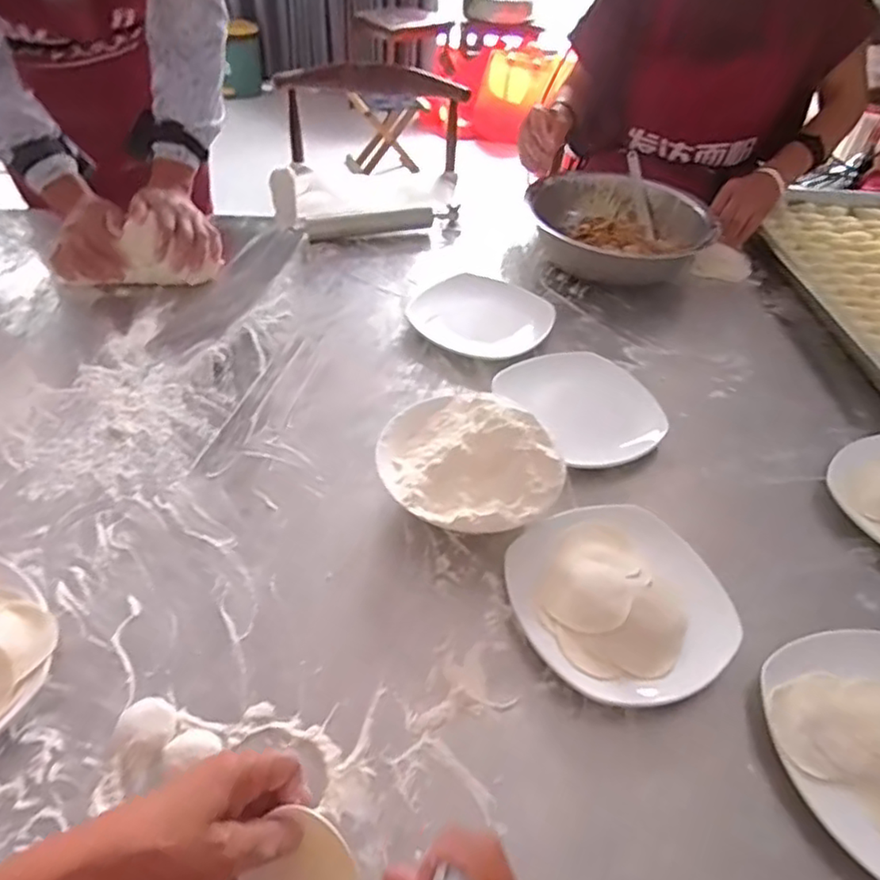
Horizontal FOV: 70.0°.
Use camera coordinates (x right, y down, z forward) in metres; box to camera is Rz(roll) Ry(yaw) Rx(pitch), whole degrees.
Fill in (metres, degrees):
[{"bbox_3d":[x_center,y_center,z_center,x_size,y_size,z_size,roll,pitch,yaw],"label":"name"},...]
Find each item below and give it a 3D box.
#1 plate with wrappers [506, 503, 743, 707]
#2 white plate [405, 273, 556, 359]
[{"bbox_3d":[0.155,0.130,0.537,0.171,0.034,0.173,-14,50,-17],"label":"plate with wrappers"},{"bbox_3d":[0.055,-0.167,0.836,0.176,0.022,0.176,32,52,23],"label":"white plate"}]

